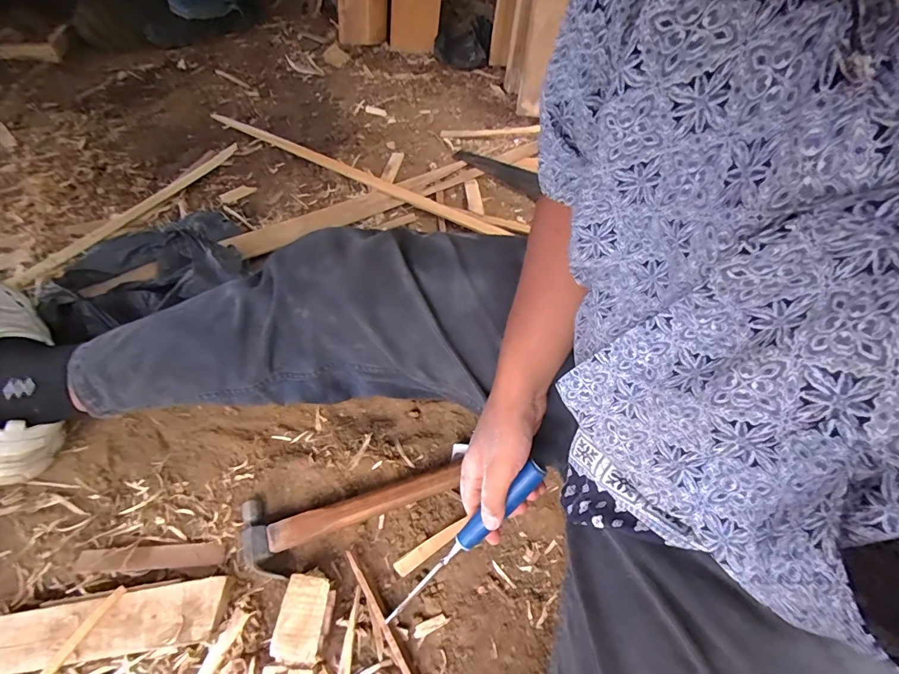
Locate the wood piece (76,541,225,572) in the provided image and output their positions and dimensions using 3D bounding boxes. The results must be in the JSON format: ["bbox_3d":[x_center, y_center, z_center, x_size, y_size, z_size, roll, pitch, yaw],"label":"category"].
[{"bbox_3d":[-0.331,0.244,0.485,0.148,0.013,0.024,-3,56,-1],"label":"wood piece"}]

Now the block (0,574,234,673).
[{"bbox_3d":[-0.350,0.292,0.445,0.230,0.033,0.060,-6,54,-7],"label":"block"}]

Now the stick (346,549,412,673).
[{"bbox_3d":[-0.074,0.280,0.446,0.007,0.013,0.134,-29,60,-17],"label":"stick"}]

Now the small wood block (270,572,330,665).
[{"bbox_3d":[-0.148,0.282,0.440,0.043,0.028,0.073,5,56,5],"label":"small wood block"}]

